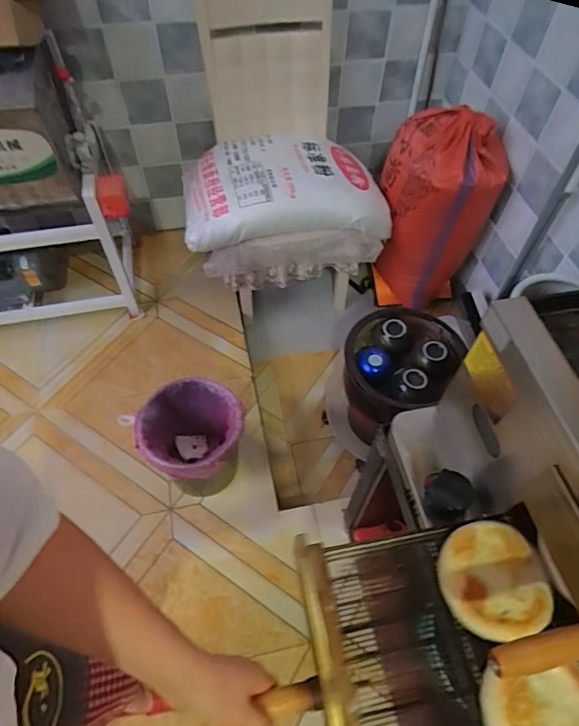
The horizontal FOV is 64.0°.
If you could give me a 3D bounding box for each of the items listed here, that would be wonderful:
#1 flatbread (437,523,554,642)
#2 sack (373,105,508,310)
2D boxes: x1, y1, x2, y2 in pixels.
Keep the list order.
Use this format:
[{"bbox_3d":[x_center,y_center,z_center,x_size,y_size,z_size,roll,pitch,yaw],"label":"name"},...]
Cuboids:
[{"bbox_3d":[0.236,0.250,0.538,0.117,0.015,0.119,-11,57,-9],"label":"flatbread"},{"bbox_3d":[0.487,-0.505,1.608,0.338,0.628,0.229,-11,57,-9],"label":"sack"}]

